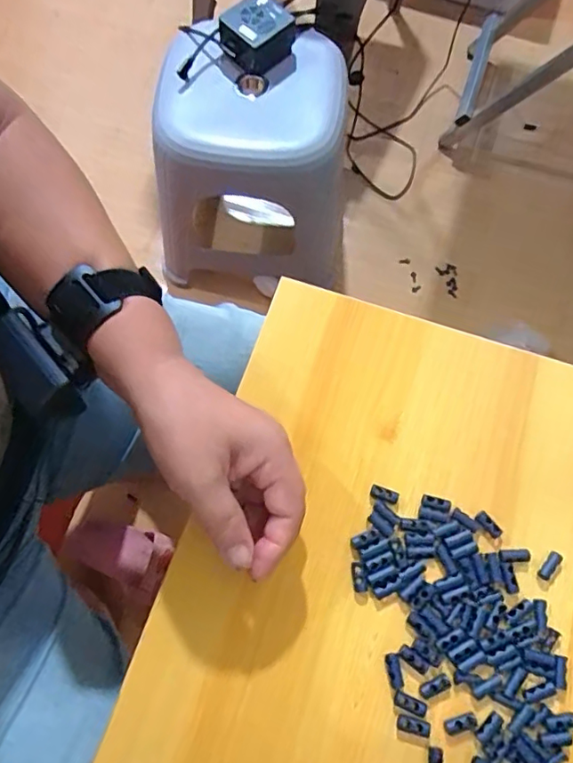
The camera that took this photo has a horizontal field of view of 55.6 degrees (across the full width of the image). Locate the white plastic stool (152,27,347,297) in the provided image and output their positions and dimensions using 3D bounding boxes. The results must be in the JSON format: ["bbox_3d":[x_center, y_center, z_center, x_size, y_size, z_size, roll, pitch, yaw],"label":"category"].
[{"bbox_3d":[-0.053,-0.330,0.841,0.252,0.272,0.247,7,71,0],"label":"white plastic stool"}]

